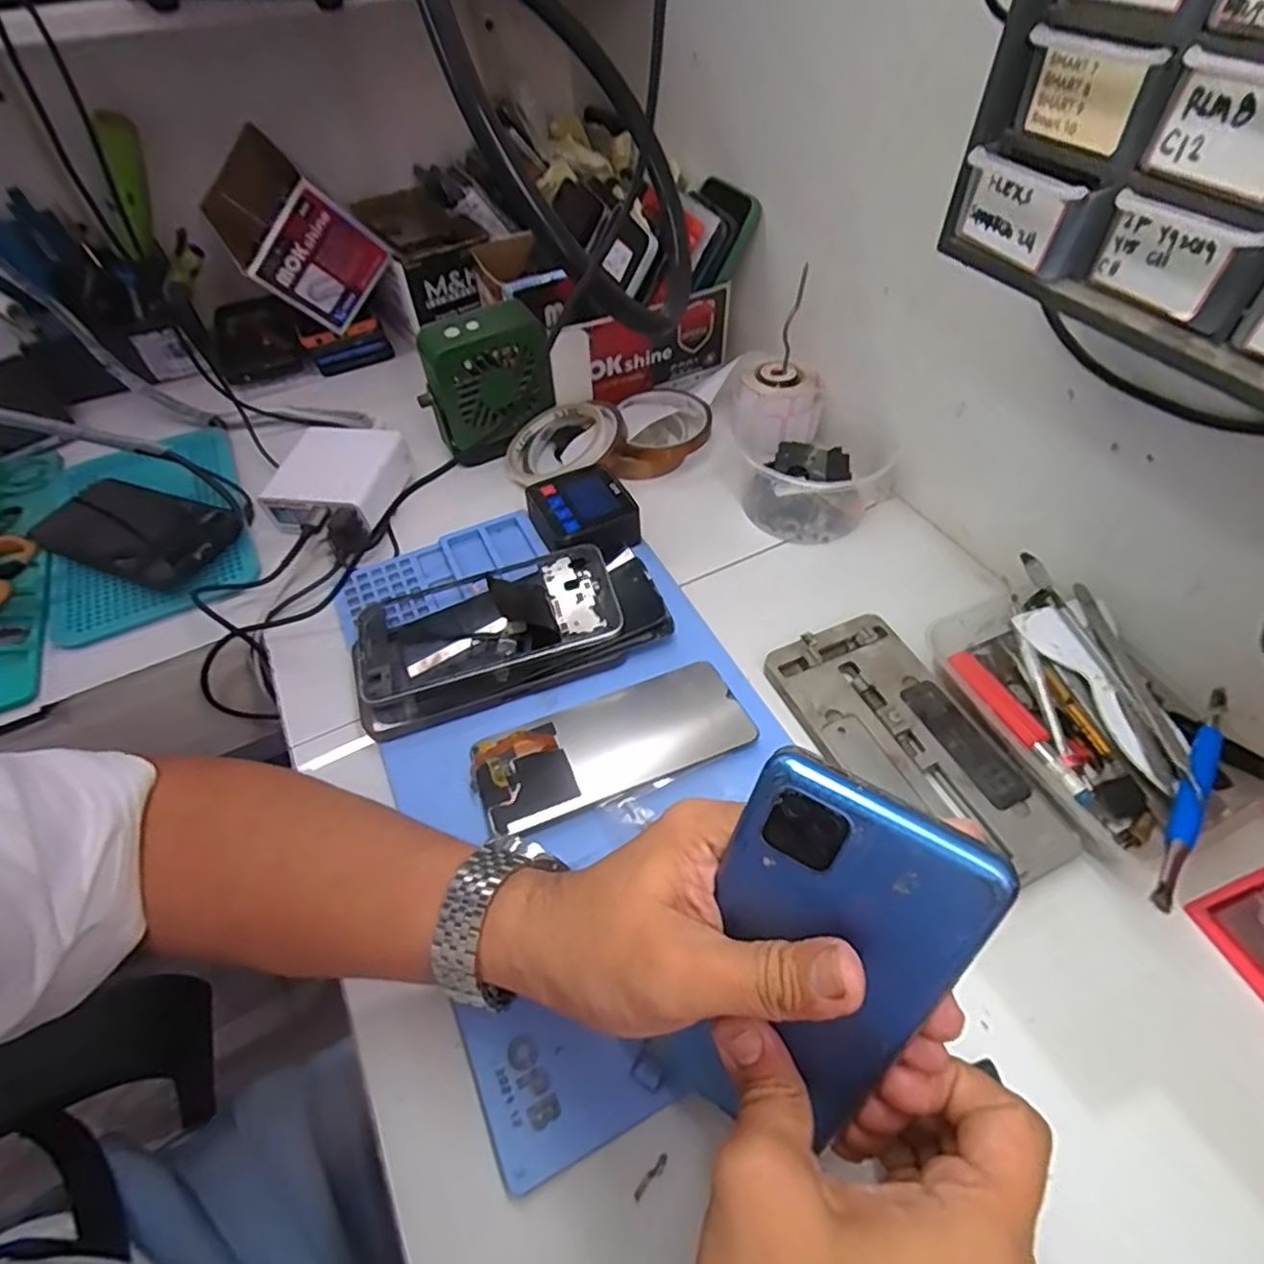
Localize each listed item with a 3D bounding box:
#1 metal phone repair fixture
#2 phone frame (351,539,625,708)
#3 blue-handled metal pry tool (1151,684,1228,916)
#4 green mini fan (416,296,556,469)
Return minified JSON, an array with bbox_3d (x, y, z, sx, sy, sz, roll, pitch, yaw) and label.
[{"bbox_3d":[0.160,0.066,0.386,0.090,0.018,0.176,-21,54,-14],"label":"metal phone repair fixture"},{"bbox_3d":[-0.094,-0.007,0.429,0.167,0.013,0.082,-15,54,-3],"label":"phone frame"},{"bbox_3d":[0.281,0.079,0.330,0.012,0.011,0.136,30,59,24],"label":"blue-handled metal pry tool"},{"bbox_3d":[-0.117,-0.202,0.542,0.100,0.114,0.034,-21,54,-14],"label":"green mini fan"}]

